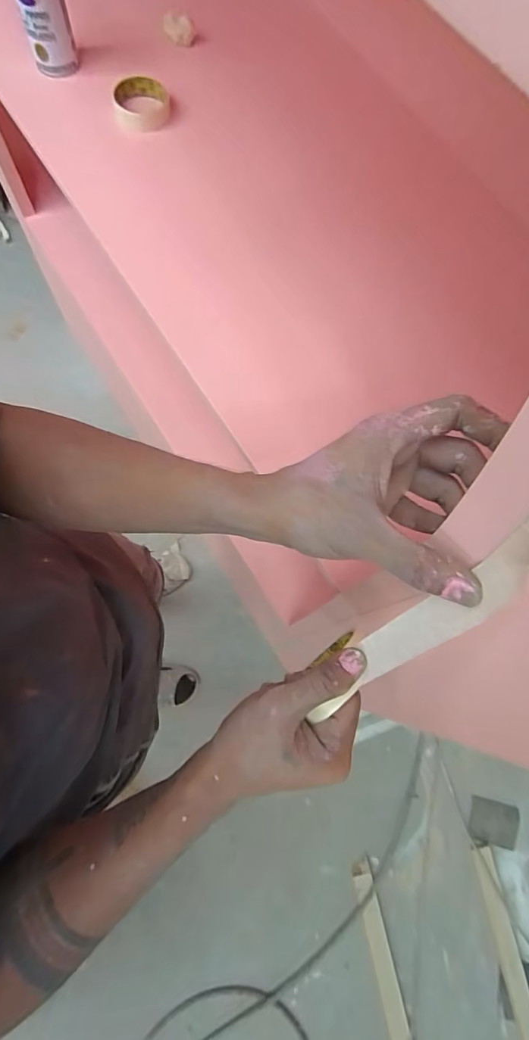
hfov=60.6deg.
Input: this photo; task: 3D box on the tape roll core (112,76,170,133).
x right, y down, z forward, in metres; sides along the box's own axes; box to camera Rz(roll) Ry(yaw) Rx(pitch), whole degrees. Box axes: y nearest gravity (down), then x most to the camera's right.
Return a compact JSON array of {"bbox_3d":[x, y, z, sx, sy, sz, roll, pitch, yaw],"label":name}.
[{"bbox_3d":[-0.186,-0.631,0.687,0.086,0.026,0.080,-8,74,-8],"label":"tape roll core"}]

